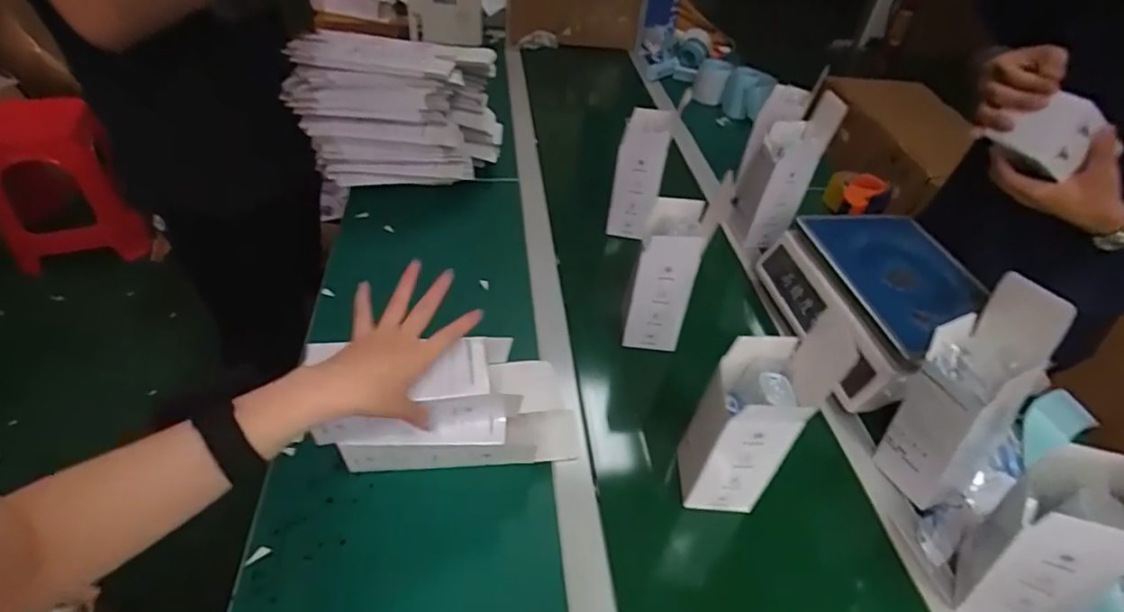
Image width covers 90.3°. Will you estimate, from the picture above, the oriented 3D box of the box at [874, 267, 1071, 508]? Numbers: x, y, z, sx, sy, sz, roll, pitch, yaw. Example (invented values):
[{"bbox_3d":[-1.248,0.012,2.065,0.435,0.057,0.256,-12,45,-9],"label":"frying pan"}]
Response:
[{"bbox_3d":[0.416,0.096,0.575,0.088,0.253,0.094,-5,38,-16],"label":"box"}]

